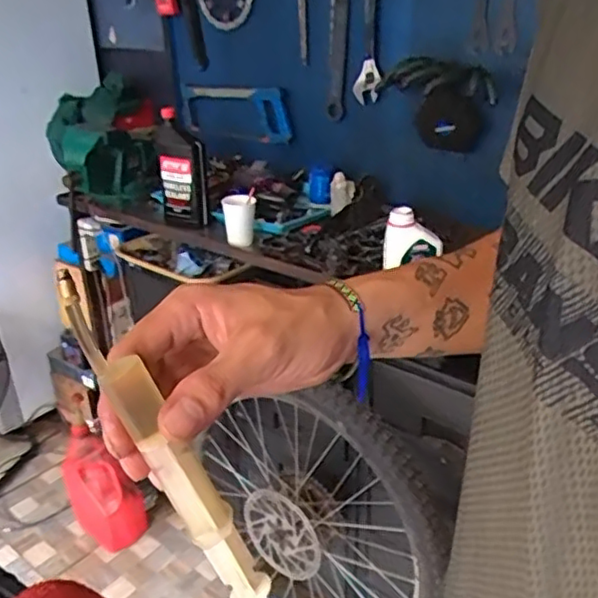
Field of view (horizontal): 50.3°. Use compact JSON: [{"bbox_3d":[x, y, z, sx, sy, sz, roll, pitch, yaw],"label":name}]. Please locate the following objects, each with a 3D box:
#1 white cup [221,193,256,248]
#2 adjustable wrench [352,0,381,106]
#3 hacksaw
[{"bbox_3d":[-0.127,-0.167,1.354,0.068,0.104,0.065,-1,26,1],"label":"white cup"},{"bbox_3d":[0.161,-0.595,1.415,0.068,0.306,0.015,18,26,32],"label":"adjustable wrench"},{"bbox_3d":[-0.186,-0.530,1.799,0.454,0.143,0.031,16,12,34],"label":"hacksaw"}]

